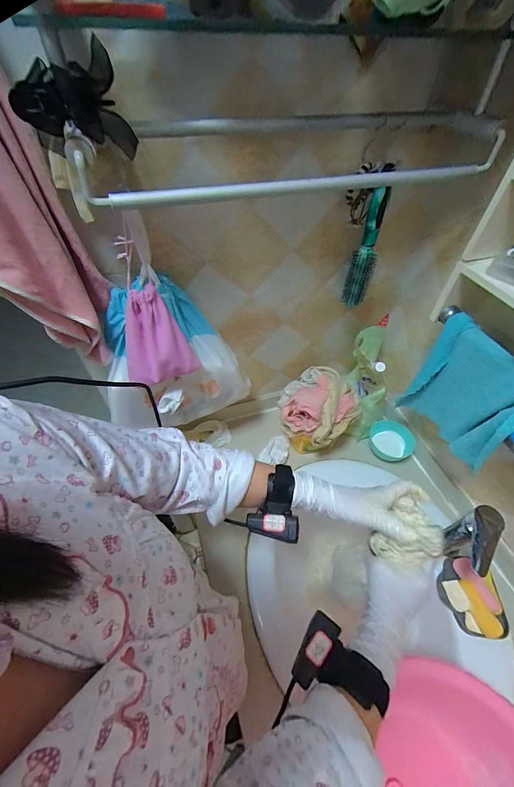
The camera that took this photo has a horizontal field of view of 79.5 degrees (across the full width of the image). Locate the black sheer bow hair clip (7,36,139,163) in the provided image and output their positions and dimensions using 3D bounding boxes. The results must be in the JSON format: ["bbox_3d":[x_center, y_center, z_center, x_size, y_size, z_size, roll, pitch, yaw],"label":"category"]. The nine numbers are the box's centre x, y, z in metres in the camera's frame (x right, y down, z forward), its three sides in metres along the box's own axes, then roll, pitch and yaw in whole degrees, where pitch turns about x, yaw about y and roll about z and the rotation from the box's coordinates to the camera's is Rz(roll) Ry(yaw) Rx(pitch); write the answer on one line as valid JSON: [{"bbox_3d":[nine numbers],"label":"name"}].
[{"bbox_3d":[-0.165,-0.258,0.274,0.086,0.070,0.065,-20,53,-18],"label":"black sheer bow hair clip"}]

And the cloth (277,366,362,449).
[{"bbox_3d":[0.128,0.025,0.656,0.149,0.089,0.153,33,57,24],"label":"cloth"}]

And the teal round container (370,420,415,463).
[{"bbox_3d":[0.329,0.114,0.751,0.085,0.053,0.085,1,50,-1],"label":"teal round container"}]

